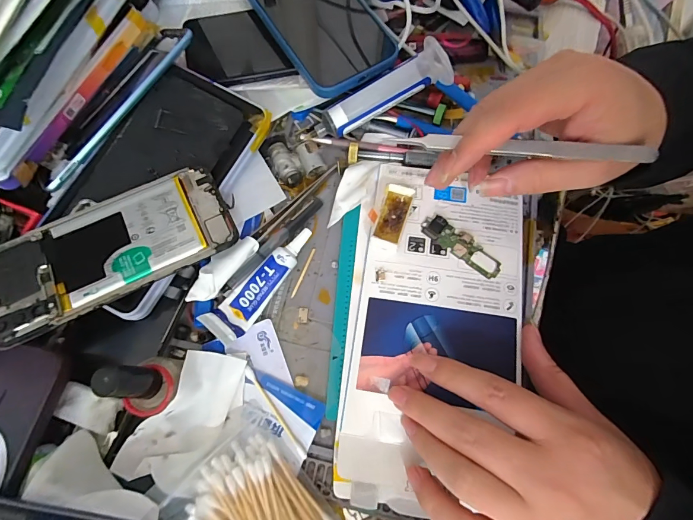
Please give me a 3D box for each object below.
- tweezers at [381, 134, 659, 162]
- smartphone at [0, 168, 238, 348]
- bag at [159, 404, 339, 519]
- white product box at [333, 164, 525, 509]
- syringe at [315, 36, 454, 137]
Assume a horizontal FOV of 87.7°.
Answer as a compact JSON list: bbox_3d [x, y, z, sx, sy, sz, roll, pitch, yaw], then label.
[{"bbox_3d":[0.099,-0.069,0.220,0.145,0.007,0.009,8,71,15],"label":"tweezers"},{"bbox_3d":[-0.161,-0.010,0.246,0.158,0.005,0.074,-26,71,-11],"label":"smartphone"},{"bbox_3d":[-0.051,0.150,0.217,0.093,0.018,0.074,37,57,12],"label":"bag"},{"bbox_3d":[0.065,0.040,0.254,0.117,0.019,0.236,7,71,4],"label":"white product box"},{"bbox_3d":[0.029,-0.138,0.302,0.113,0.042,0.030,-25,72,-7],"label":"syringe"}]

